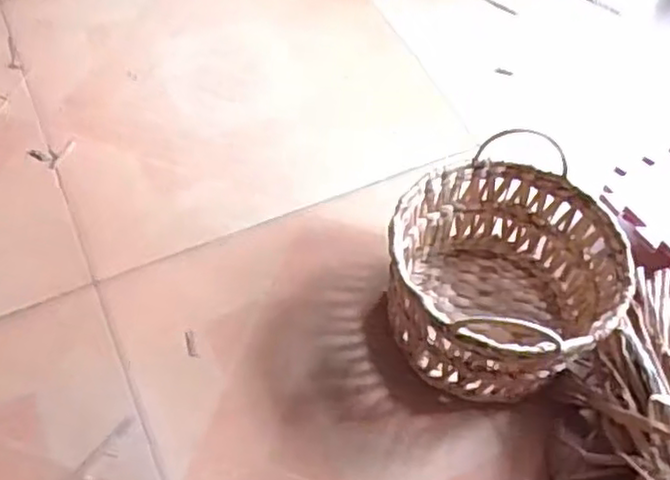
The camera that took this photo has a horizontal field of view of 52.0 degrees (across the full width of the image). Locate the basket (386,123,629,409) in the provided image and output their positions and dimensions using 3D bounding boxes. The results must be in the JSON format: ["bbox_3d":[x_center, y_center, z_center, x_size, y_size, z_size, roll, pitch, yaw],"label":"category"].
[{"bbox_3d":[0.192,0.049,0.824,0.256,0.172,0.252,2,57,-3],"label":"basket"}]

